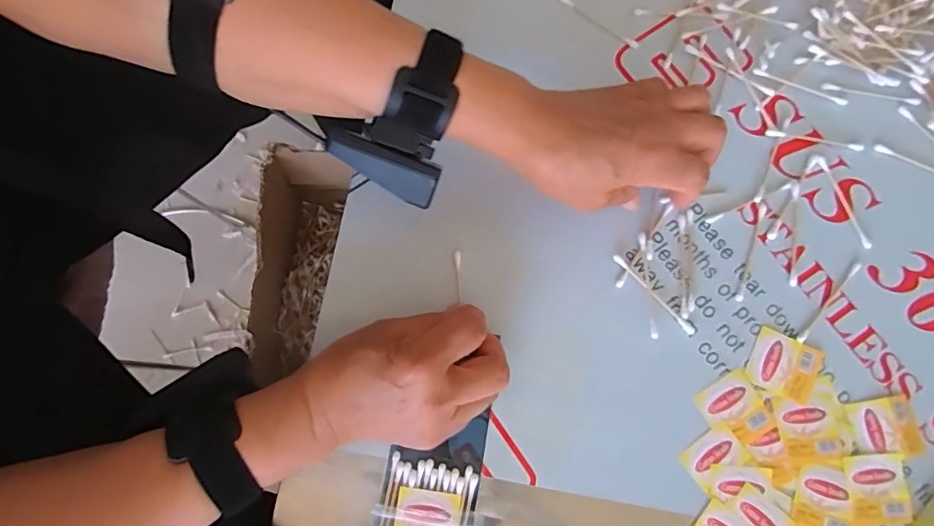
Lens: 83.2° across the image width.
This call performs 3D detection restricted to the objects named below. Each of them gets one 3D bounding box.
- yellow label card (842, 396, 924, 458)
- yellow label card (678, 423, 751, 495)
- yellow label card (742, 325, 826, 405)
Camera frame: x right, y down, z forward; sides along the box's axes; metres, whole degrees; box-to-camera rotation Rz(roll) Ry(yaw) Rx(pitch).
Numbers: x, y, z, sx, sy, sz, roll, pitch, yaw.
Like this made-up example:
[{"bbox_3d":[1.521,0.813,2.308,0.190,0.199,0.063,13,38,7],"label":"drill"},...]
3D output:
[{"bbox_3d":[0.275,0.110,0.349,0.046,0.004,0.037,-8,74,0],"label":"yellow label card"},{"bbox_3d":[0.161,0.126,0.344,0.038,0.004,0.028,-38,82,-8],"label":"yellow label card"},{"bbox_3d":[0.214,0.069,0.354,0.044,0.004,0.039,27,80,4],"label":"yellow label card"}]

